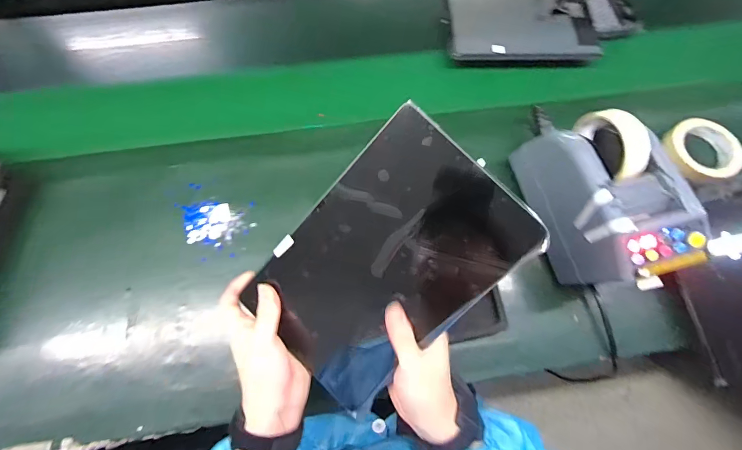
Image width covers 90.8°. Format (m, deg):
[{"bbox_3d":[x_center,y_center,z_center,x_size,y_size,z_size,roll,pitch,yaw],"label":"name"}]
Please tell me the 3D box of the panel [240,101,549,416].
[{"bbox_3d":[0.010,0.039,0.342,0.167,0.008,0.248,44,103,1],"label":"panel"}]

